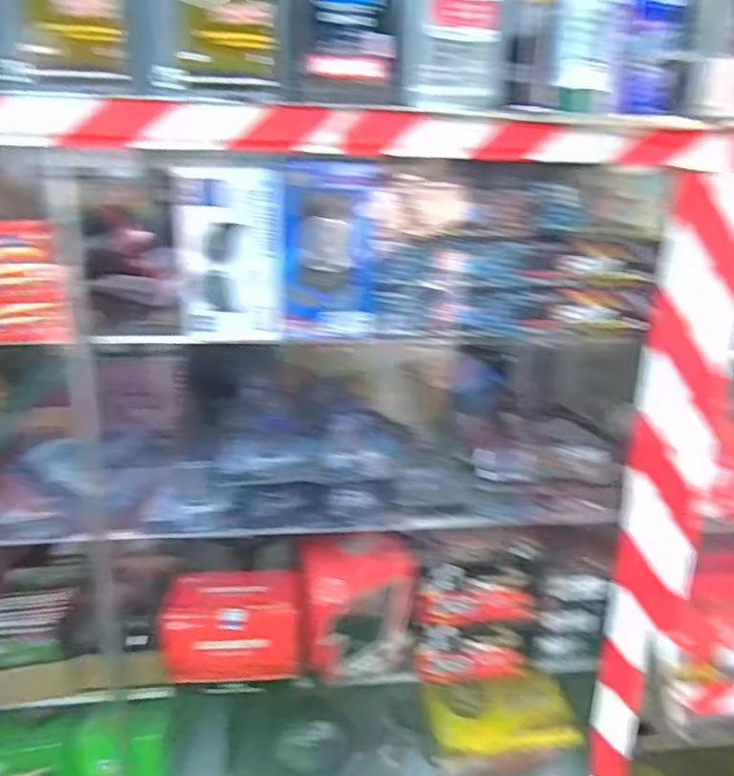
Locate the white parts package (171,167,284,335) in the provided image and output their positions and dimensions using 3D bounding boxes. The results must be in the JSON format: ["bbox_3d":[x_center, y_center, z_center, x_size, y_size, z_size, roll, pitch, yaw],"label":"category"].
[{"bbox_3d":[-0.143,-0.141,0.664,0.104,0.170,0.023,0,15,-3],"label":"white parts package"}]

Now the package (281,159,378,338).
[{"bbox_3d":[-0.042,-0.146,0.684,0.102,0.175,0.022,-2,15,-7],"label":"package"}]

